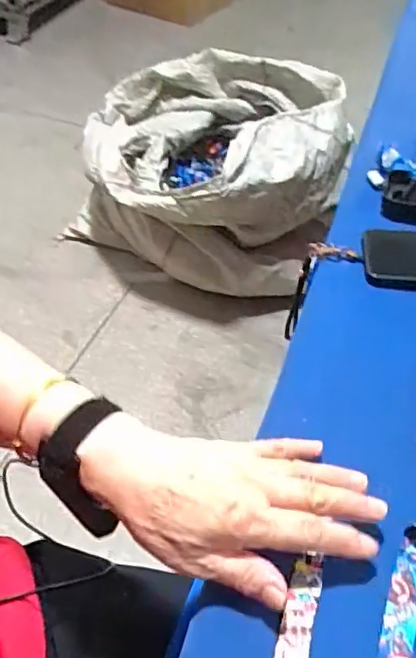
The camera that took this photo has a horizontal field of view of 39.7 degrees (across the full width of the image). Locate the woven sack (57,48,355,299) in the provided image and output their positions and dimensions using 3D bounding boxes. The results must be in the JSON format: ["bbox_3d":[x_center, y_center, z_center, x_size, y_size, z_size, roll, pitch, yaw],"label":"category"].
[{"bbox_3d":[-0.029,-0.414,1.539,0.722,0.467,0.519,30,55,22],"label":"woven sack"}]

